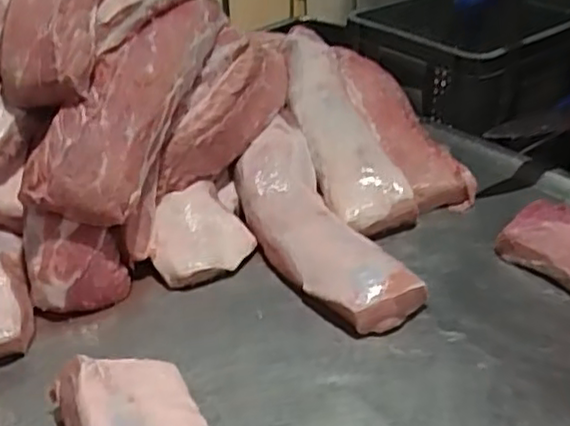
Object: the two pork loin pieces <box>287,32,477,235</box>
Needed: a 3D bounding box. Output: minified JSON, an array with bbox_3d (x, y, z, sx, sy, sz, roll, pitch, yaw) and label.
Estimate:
[{"bbox_3d":[0.142,-0.173,1.201,0.254,0.089,0.535,-6,46,-9],"label":"two pork loin pieces"}]

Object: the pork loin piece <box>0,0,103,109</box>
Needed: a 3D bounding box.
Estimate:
[{"bbox_3d":[-0.307,-0.309,0.973,0.127,0.093,0.341,4,56,7],"label":"pork loin piece"}]

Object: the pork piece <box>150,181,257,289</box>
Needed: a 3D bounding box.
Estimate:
[{"bbox_3d":[-0.127,0.025,0.983,0.150,0.061,0.148,-17,36,-24],"label":"pork piece"}]

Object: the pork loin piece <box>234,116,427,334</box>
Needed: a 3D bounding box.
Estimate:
[{"bbox_3d":[0.037,0.006,0.977,0.142,0.102,0.415,-15,35,-21],"label":"pork loin piece"}]

